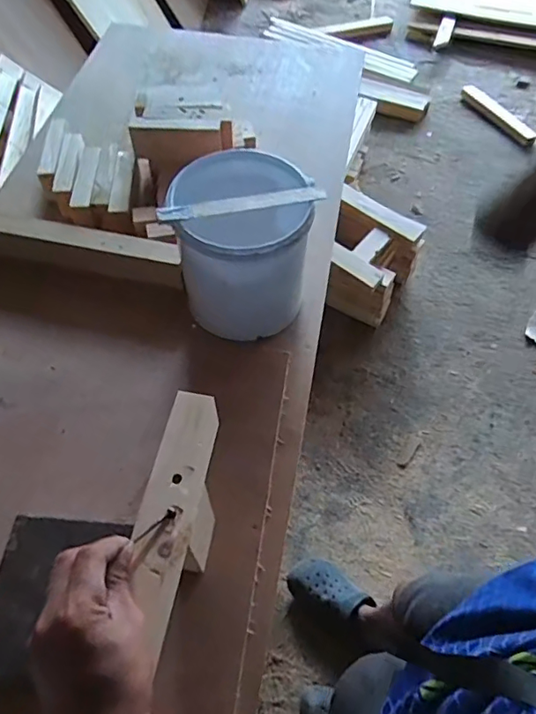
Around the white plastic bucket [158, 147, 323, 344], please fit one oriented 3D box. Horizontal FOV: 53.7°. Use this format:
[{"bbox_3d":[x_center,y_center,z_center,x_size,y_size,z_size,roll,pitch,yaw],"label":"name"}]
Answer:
[{"bbox_3d":[-0.036,-0.152,0.720,0.176,0.185,0.178,14,60,8],"label":"white plastic bucket"}]

